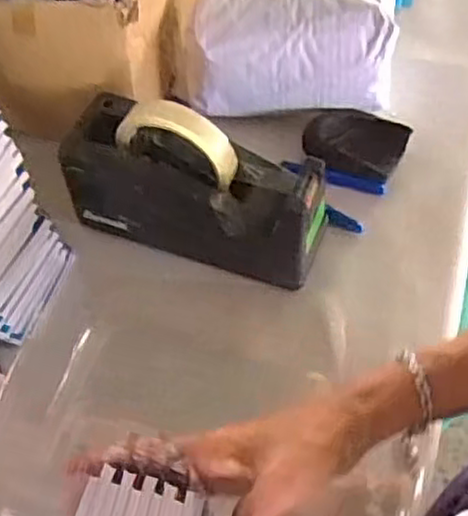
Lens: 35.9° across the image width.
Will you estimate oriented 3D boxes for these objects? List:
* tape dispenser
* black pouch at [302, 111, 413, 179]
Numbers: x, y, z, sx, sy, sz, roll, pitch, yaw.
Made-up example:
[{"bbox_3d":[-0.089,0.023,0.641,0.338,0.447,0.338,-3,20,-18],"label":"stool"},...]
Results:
[{"bbox_3d":[-0.031,-0.062,0.577,0.201,0.123,0.078,16,58,12],"label":"tape dispenser"},{"bbox_3d":[0.111,-0.105,0.661,0.093,0.022,0.060,7,57,6],"label":"black pouch"}]

